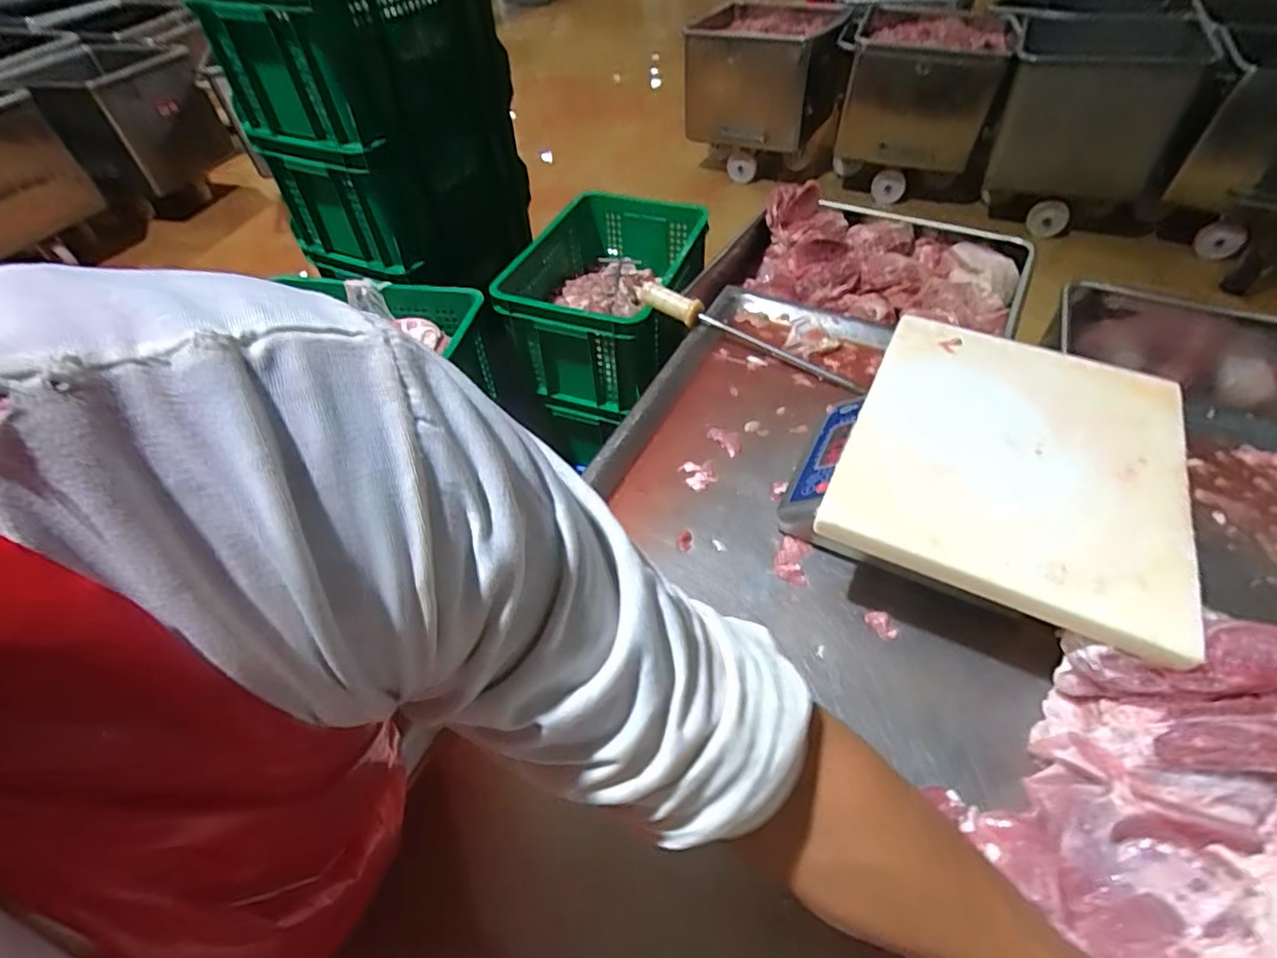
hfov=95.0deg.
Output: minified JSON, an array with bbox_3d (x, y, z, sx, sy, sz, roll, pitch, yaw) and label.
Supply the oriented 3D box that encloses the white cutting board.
[{"bbox_3d":[0.382,-0.029,0.595,0.298,0.029,0.356,20,53,20],"label":"white cutting board"}]

